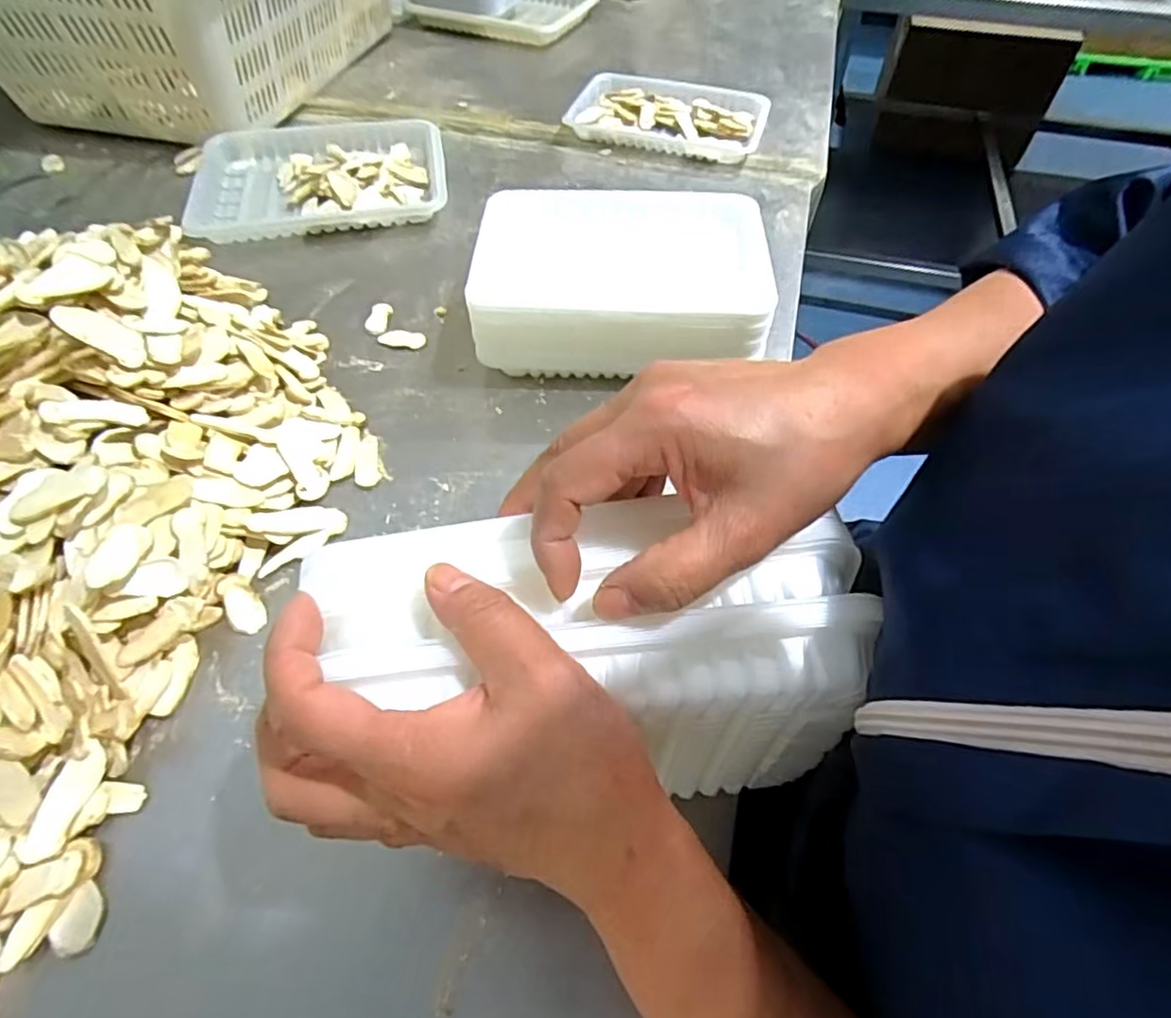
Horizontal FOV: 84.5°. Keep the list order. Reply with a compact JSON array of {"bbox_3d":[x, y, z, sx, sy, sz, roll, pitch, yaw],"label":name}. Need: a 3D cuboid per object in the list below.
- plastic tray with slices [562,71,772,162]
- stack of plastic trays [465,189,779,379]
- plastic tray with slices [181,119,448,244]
[{"bbox_3d":[0.108,-0.497,0.819,0.233,0.035,0.158,17,55,12],"label":"plastic tray with slices"},{"bbox_3d":[0.029,-0.186,0.550,0.227,0.097,0.155,3,54,1],"label":"stack of plastic trays"},{"bbox_3d":[-0.294,-0.365,0.717,0.268,0.032,0.207,-9,54,-8],"label":"plastic tray with slices"}]

